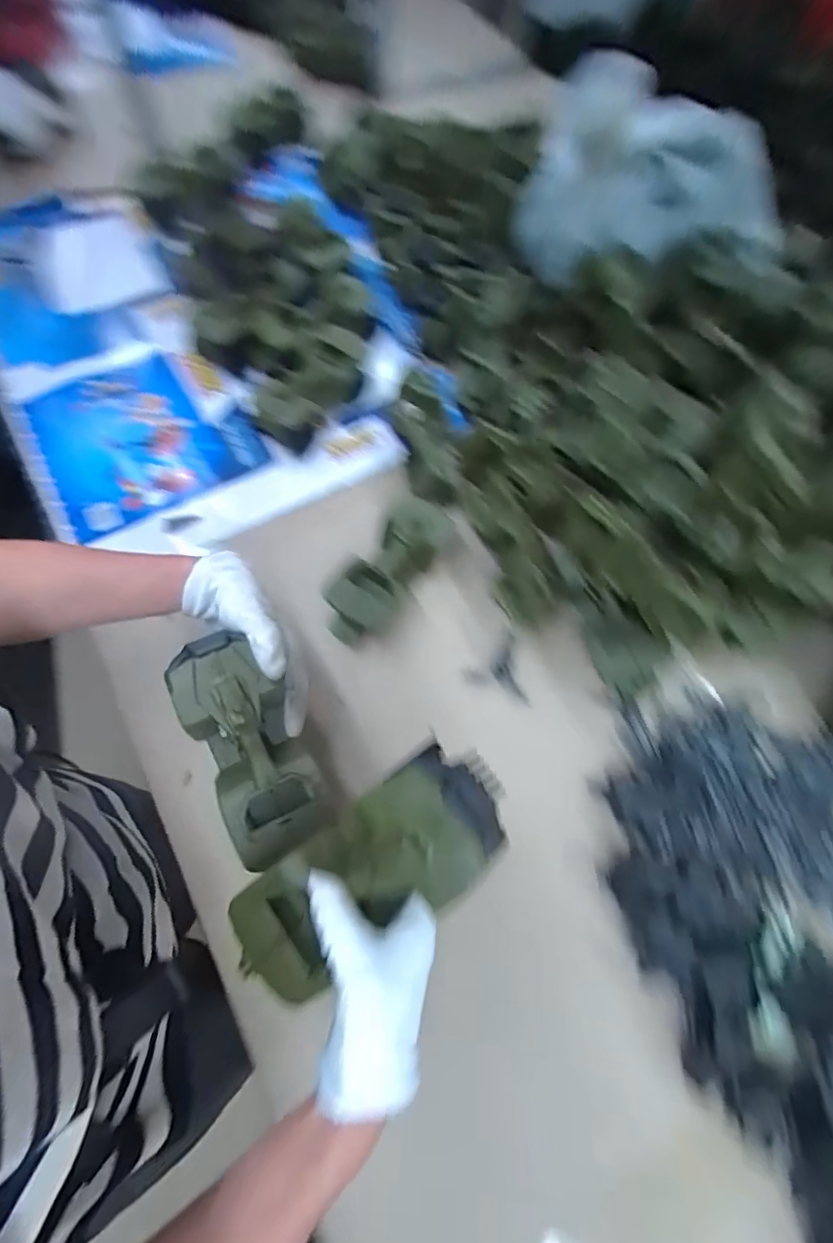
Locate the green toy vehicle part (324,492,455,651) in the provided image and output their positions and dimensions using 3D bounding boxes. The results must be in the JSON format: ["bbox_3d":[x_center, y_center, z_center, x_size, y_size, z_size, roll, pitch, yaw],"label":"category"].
[{"bbox_3d":[-0.033,-0.059,0.588,0.069,0.059,0.182,32,70,10],"label":"green toy vehicle part"}]

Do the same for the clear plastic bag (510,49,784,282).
[{"bbox_3d":[0.296,-0.590,0.687,0.298,0.202,0.218,-7,69,-5],"label":"clear plastic bag"}]

